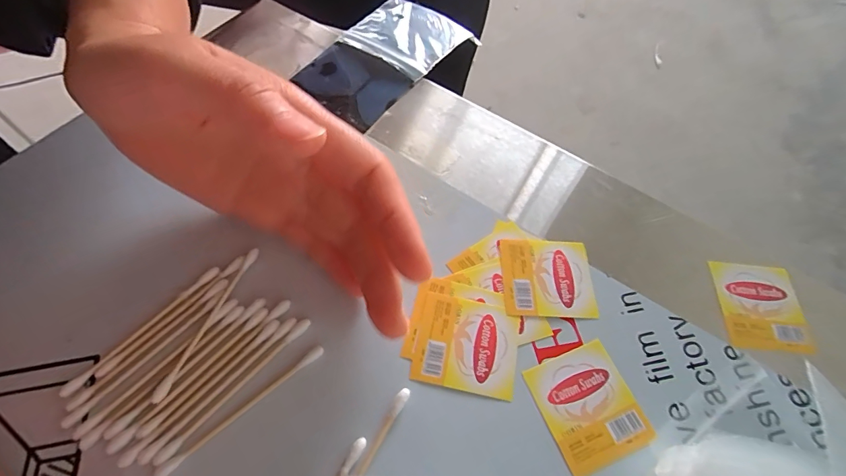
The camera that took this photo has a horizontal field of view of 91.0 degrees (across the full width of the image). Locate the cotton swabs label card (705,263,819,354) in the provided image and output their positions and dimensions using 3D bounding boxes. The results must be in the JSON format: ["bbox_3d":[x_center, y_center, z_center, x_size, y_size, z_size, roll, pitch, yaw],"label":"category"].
[{"bbox_3d":[0.158,0.031,0.195,0.036,0.004,0.041,6,62,-1],"label":"cotton swabs label card"}]

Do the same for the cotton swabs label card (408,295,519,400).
[{"bbox_3d":[0.019,0.045,0.178,0.041,0.004,0.039,11,60,4],"label":"cotton swabs label card"}]

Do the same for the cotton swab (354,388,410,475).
[{"bbox_3d":[-0.024,0.087,0.149,0.005,0.004,0.071,25,62,12],"label":"cotton swab"}]

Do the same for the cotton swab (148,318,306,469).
[{"bbox_3d":[-0.073,0.058,0.164,0.005,0.004,0.071,38,66,18],"label":"cotton swab"}]

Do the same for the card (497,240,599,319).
[{"bbox_3d":[0.058,0.018,0.196,0.043,0.004,0.038,3,62,-3],"label":"card"}]

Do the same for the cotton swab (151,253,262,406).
[{"bbox_3d":[-0.090,0.034,0.176,0.005,0.004,0.070,20,62,7],"label":"cotton swab"}]

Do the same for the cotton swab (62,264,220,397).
[{"bbox_3d":[-0.116,0.037,0.174,0.005,0.004,0.070,39,66,16],"label":"cotton swab"}]

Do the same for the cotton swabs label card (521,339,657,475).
[{"bbox_3d":[0.067,0.068,0.169,0.038,0.004,0.042,-18,65,-13],"label":"cotton swabs label card"}]

